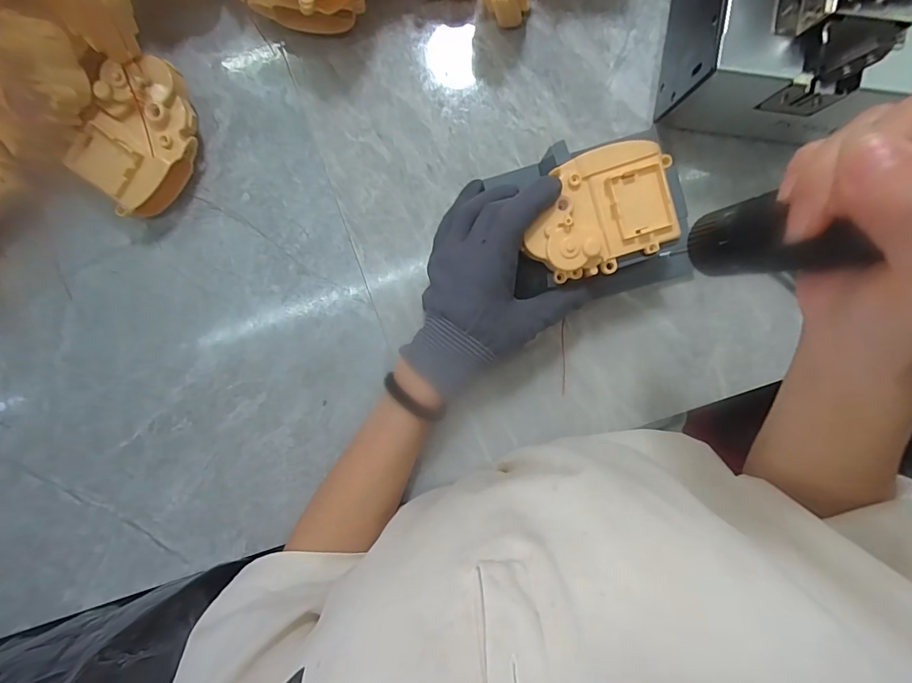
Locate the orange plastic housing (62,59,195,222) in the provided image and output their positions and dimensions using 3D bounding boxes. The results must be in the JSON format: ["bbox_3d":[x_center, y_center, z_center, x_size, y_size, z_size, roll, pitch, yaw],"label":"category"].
[{"bbox_3d":[-0.222,-0.145,0.314,0.072,0.038,0.101,39,94,-4],"label":"orange plastic housing"}]

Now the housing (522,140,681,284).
[{"bbox_3d":[0.092,-0.083,0.279,0.094,0.014,0.076,-12,95,1],"label":"housing"}]

